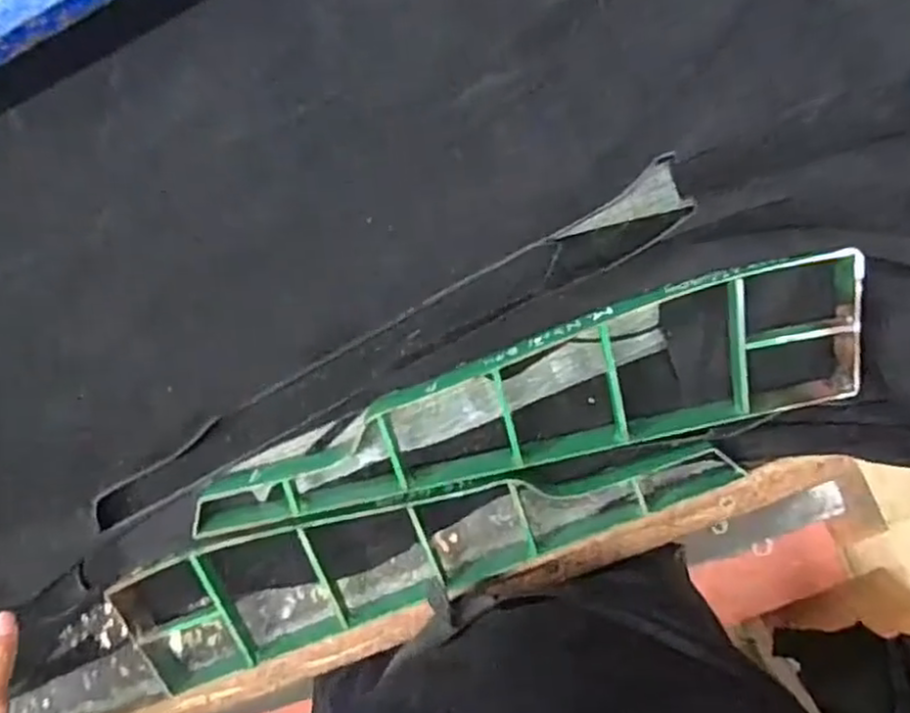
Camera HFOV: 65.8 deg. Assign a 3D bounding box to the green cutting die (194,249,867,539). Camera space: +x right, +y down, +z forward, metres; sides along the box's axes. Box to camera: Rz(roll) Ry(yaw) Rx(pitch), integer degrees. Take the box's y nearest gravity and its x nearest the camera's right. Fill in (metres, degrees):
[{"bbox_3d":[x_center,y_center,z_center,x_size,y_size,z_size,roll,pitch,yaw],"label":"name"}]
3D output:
[{"bbox_3d":[0.037,0.034,0.486,0.477,0.026,0.103,-13,95,8],"label":"green cutting die"}]

